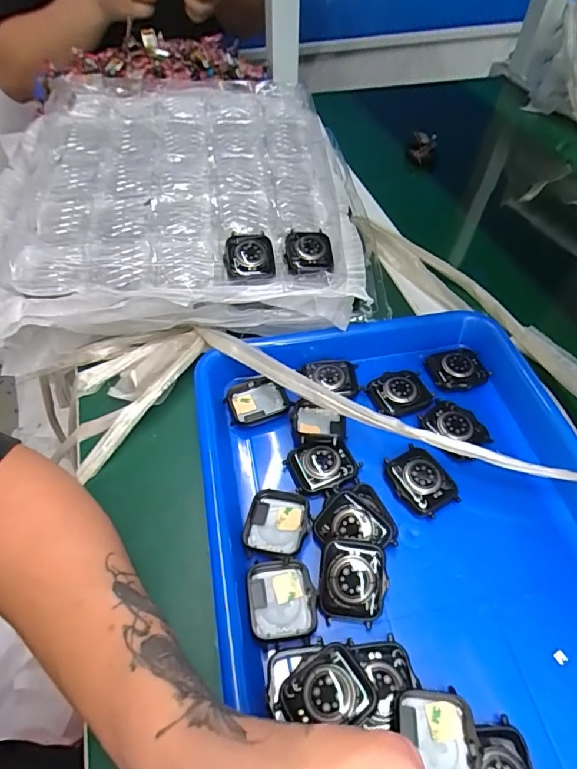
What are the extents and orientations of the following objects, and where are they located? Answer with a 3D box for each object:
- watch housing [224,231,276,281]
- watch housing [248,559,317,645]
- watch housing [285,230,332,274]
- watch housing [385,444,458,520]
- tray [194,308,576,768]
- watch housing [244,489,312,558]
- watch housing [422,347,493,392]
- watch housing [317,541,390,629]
[{"bbox_3d":[-0.031,-0.103,0.364,0.037,0.008,0.052,-6,52,-4],"label":"watch housing"},{"bbox_3d":[-0.004,0.125,0.267,0.037,0.013,0.043,-8,52,-6],"label":"watch housing"},{"bbox_3d":[0.016,-0.107,0.369,0.037,0.008,0.045,-4,52,-2],"label":"watch housing"},{"bbox_3d":[0.089,0.065,0.313,0.036,0.012,0.045,-26,56,-18],"label":"watch housing"},{"bbox_3d":[0.084,0.090,0.290,0.266,0.038,0.329,-9,52,-7],"label":"tray"},{"bbox_3d":[-0.007,0.087,0.293,0.039,0.011,0.044,10,52,9],"label":"watch housing"},{"bbox_3d":[0.135,-0.013,0.369,0.042,0.011,0.037,-13,53,-10],"label":"watch housing"},{"bbox_3d":[0.037,0.115,0.267,0.037,0.010,0.044,3,75,3],"label":"watch housing"}]

